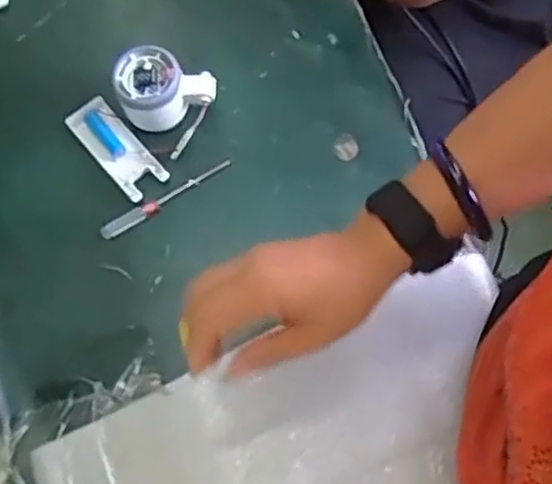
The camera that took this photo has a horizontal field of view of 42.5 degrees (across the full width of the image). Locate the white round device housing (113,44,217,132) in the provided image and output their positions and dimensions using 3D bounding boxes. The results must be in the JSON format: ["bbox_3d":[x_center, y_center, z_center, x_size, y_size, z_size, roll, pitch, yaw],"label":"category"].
[{"bbox_3d":[-0.098,-0.137,0.620,0.079,0.047,0.057,-23,71,-5],"label":"white round device housing"}]

